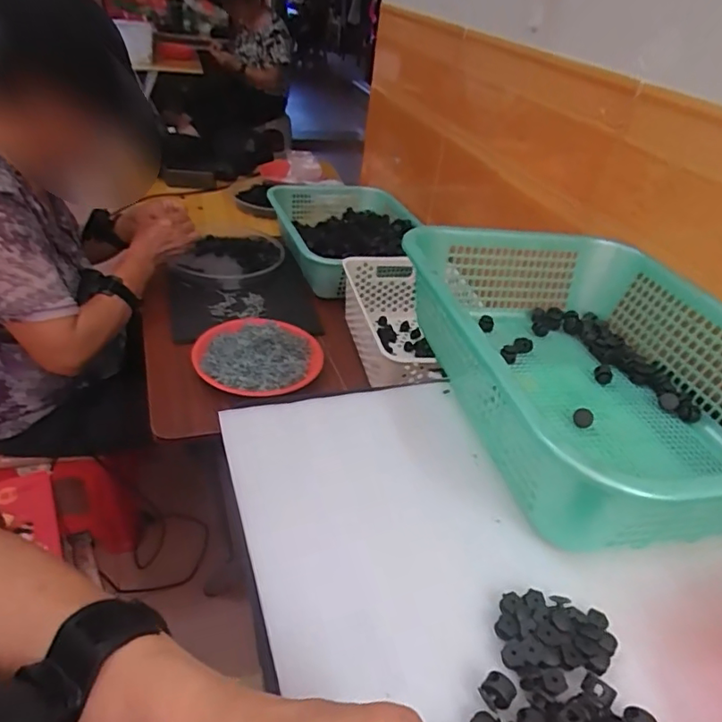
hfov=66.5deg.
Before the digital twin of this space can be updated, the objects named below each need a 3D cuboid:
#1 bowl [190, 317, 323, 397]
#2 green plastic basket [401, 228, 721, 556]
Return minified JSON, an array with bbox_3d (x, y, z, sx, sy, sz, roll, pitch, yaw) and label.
[{"bbox_3d":[-0.160,-0.012,0.850,0.176,0.035,0.170,5,36,-4],"label":"bowl"},{"bbox_3d":[0.217,-0.005,0.502,0.297,0.098,0.388,-5,38,-16],"label":"green plastic basket"}]

